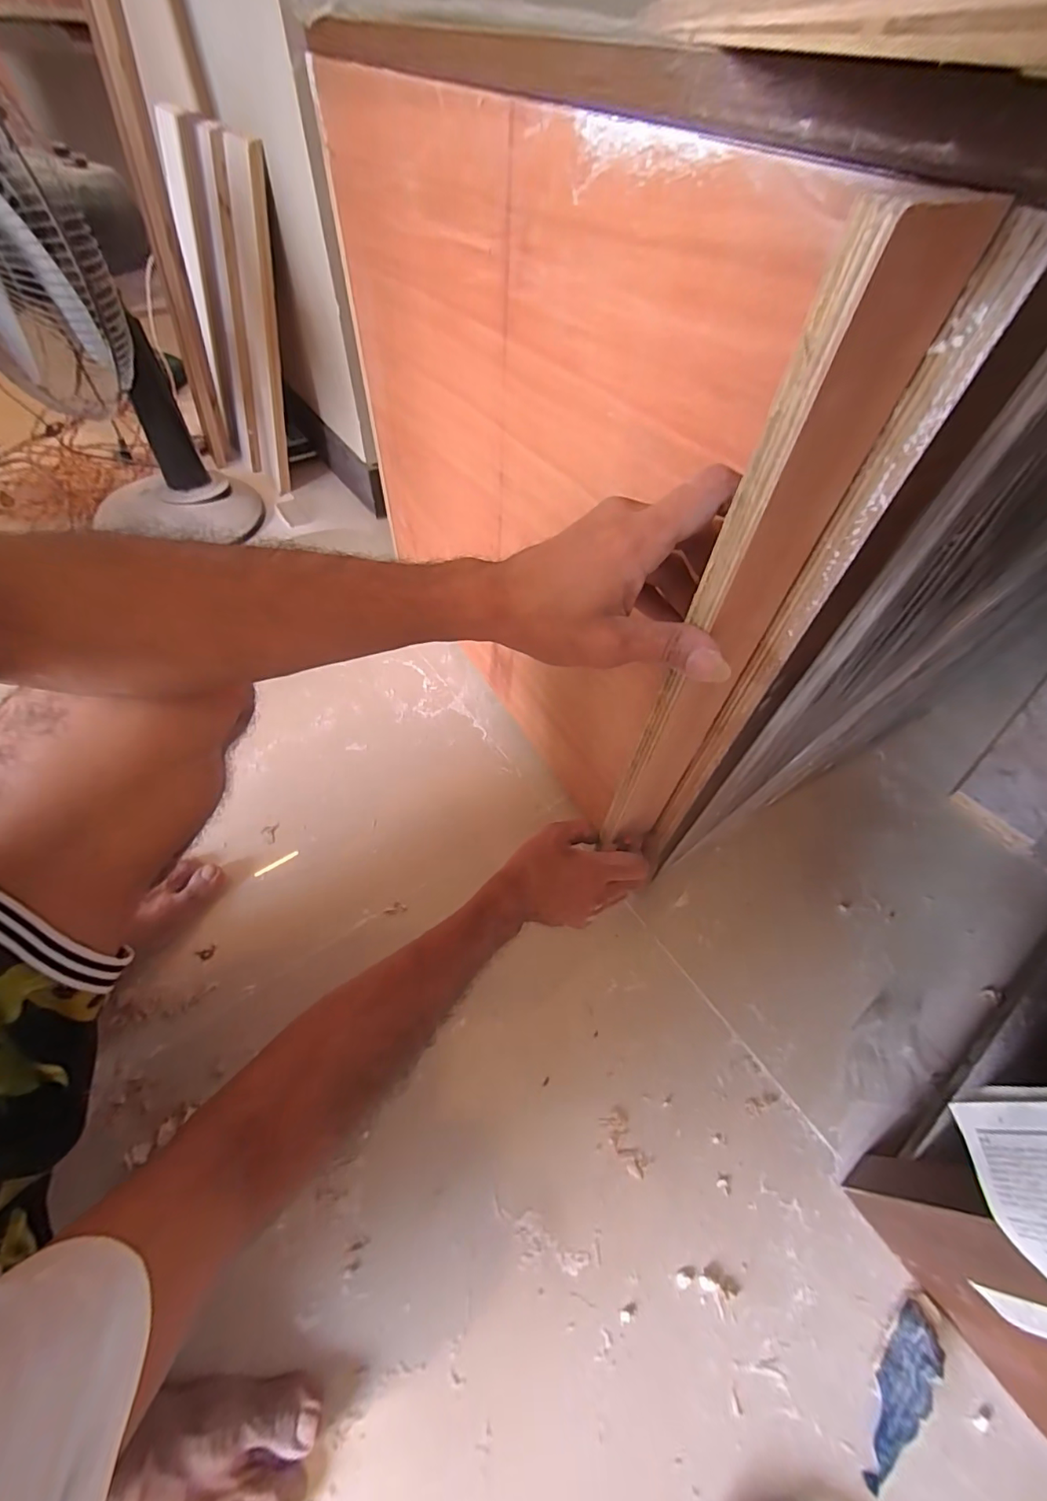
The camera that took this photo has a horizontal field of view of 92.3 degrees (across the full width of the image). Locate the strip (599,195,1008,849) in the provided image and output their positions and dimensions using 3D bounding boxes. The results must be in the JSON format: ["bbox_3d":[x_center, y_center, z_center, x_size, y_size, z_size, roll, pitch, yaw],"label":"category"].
[{"bbox_3d":[0.111,-0.044,0.310,0.053,0.398,0.018,-13,56,-13],"label":"strip"}]

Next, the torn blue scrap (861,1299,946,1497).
[{"bbox_3d":[0.288,0.491,0.384,0.115,0.023,0.026,-38,65,-25],"label":"torn blue scrap"}]

